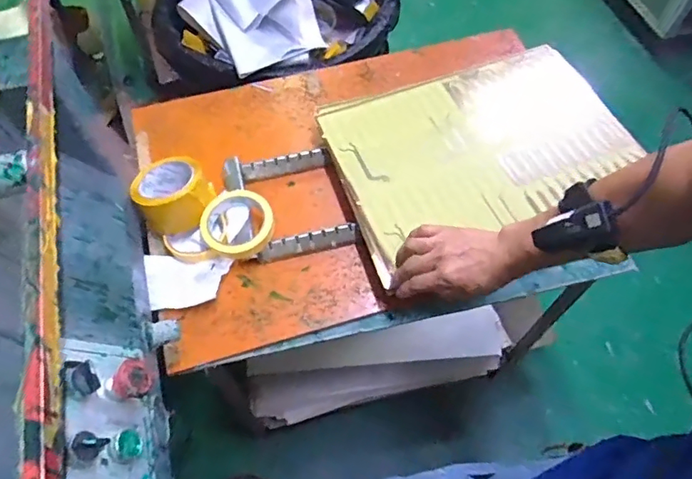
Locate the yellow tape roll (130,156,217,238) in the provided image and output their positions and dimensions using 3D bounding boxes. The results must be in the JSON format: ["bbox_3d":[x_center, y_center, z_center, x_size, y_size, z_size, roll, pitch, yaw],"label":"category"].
[{"bbox_3d":[-0.244,-0.067,0.725,0.099,0.063,0.108,0,60,0],"label":"yellow tape roll"}]

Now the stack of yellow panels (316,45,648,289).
[{"bbox_3d":[0.196,-0.159,0.780,0.443,0.026,0.302,-21,62,-12],"label":"stack of yellow panels"}]

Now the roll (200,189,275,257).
[{"bbox_3d":[-0.153,-0.022,0.713,0.093,0.023,0.102,0,60,0],"label":"roll"}]

